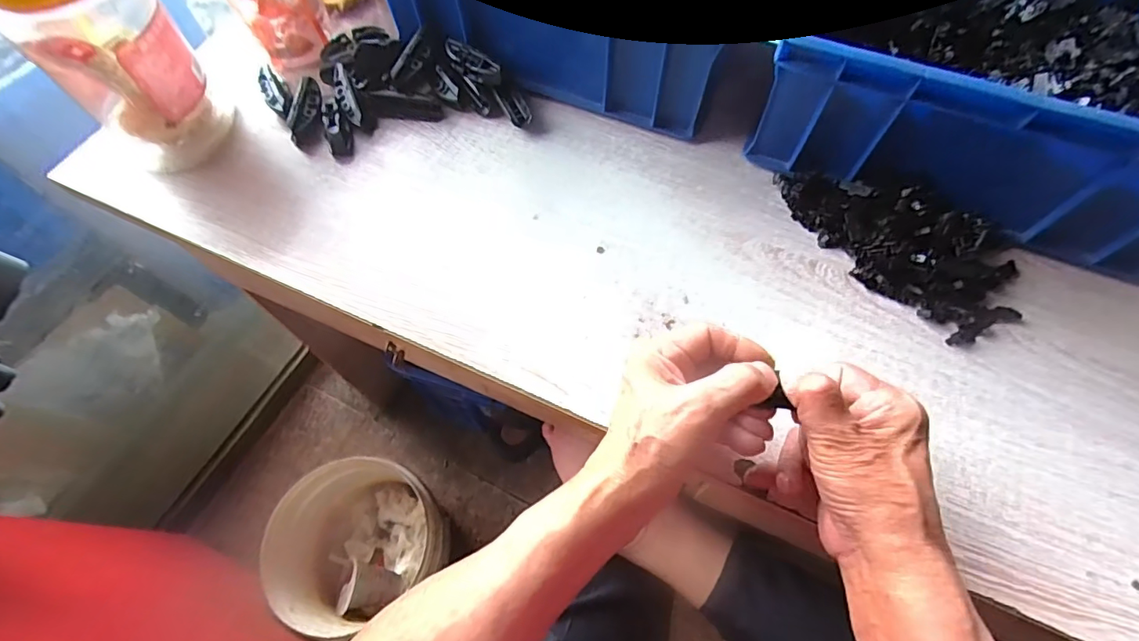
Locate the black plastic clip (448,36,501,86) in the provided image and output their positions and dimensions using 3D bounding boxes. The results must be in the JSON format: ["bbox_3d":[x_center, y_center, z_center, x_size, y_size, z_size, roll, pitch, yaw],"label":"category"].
[{"bbox_3d":[-0.092,-0.240,0.481,0.067,0.016,0.020,35,68,17],"label":"black plastic clip"}]

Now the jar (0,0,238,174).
[{"bbox_3d":[-0.358,-0.214,0.408,0.096,0.169,0.109,-40,69,-18],"label":"jar"}]

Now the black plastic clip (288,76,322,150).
[{"bbox_3d":[-0.244,-0.196,0.478,0.026,0.012,0.073,0,77,0],"label":"black plastic clip"}]

